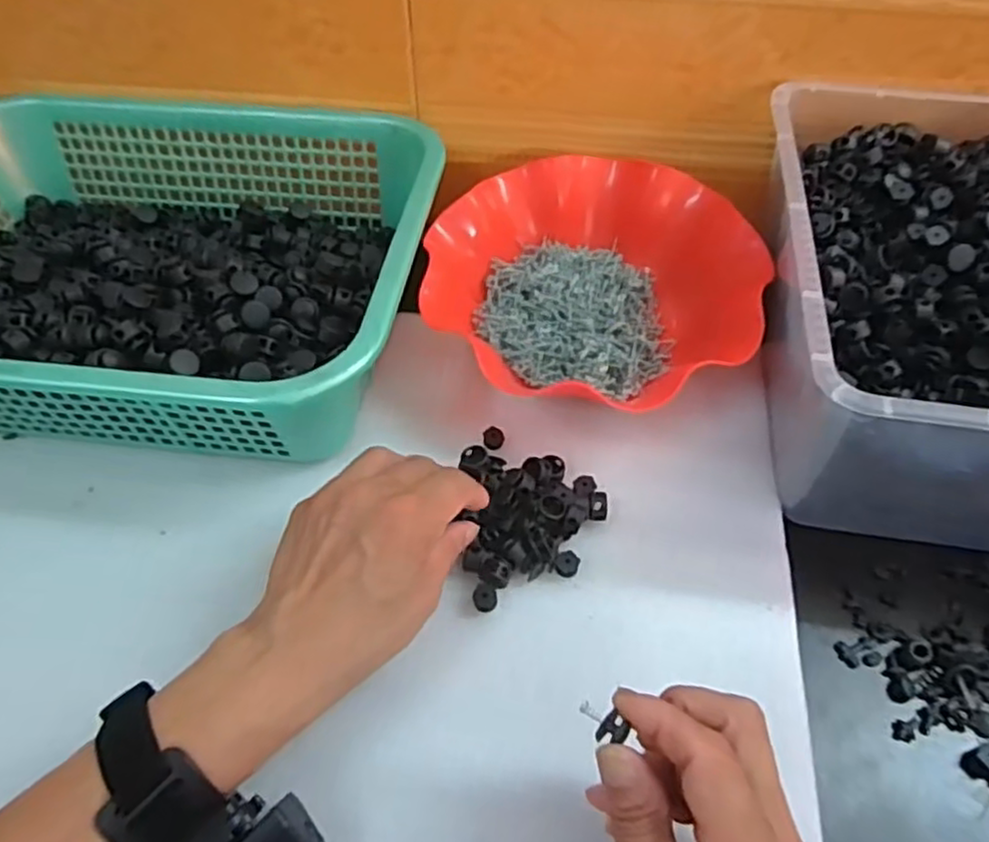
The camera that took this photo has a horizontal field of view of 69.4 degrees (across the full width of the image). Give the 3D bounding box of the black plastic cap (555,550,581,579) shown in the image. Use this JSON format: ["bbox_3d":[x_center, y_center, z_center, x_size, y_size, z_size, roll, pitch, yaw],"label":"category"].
[{"bbox_3d":[0.041,0.082,0.407,0.013,0.009,0.014,1,55,-1],"label":"black plastic cap"}]

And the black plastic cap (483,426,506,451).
[{"bbox_3d":[0.000,0.011,0.464,0.015,0.010,0.012,-21,58,-16],"label":"black plastic cap"}]

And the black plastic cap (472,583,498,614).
[{"bbox_3d":[-0.005,0.098,0.395,0.013,0.008,0.013,1,55,-1],"label":"black plastic cap"}]

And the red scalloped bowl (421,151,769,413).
[{"bbox_3d":[0.063,-0.101,0.505,0.211,0.057,0.201,1,55,-1],"label":"red scalloped bowl"}]

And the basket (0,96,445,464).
[{"bbox_3d":[-0.241,-0.116,0.496,0.387,0.103,0.298,6,55,3],"label":"basket"}]

